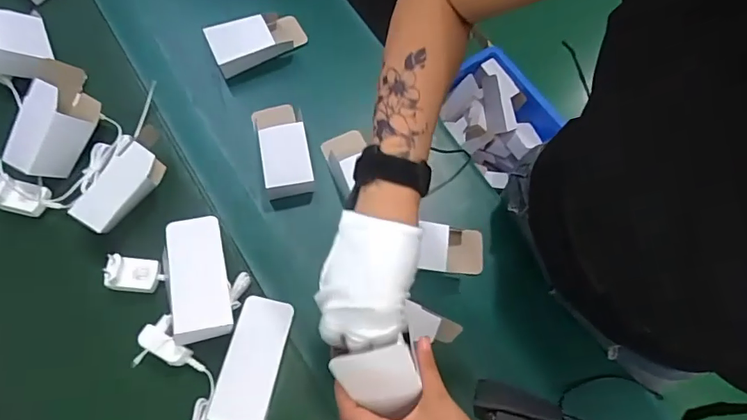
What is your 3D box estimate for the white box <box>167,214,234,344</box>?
[{"bbox_3d":[-0.220,0.085,0.587,0.068,0.029,0.148,-5,80,-23],"label":"white box"}]

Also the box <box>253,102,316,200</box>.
[{"bbox_3d":[-0.128,-0.090,0.660,0.071,0.061,0.145,-12,73,-6],"label":"box"}]

